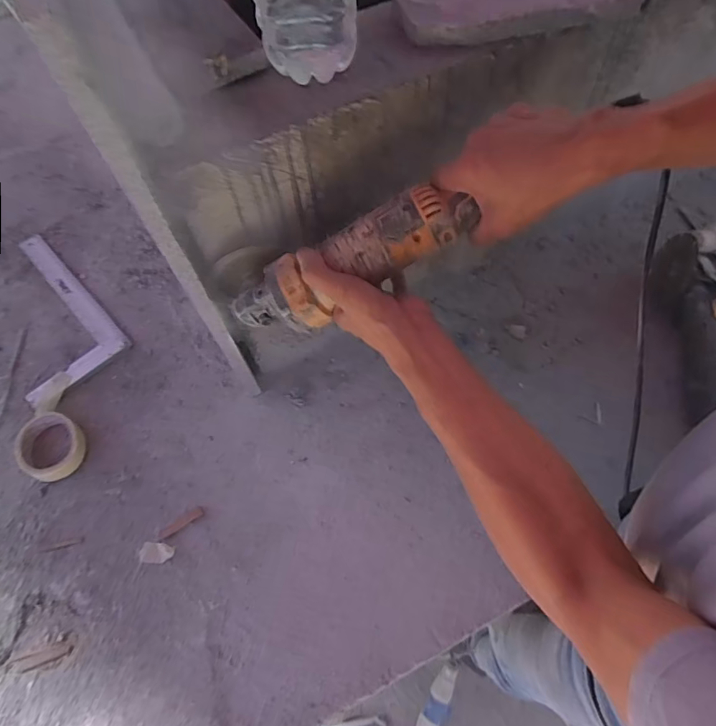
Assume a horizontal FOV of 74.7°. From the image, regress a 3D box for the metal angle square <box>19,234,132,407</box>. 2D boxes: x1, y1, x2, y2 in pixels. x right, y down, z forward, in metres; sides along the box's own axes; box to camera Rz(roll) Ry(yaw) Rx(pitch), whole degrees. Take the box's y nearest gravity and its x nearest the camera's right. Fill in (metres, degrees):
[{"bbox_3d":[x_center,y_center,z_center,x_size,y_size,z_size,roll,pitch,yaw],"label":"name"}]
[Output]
[{"bbox_3d":[-0.550,-0.089,0.804,0.164,0.012,0.360,-42,67,-18],"label":"metal angle square"}]

